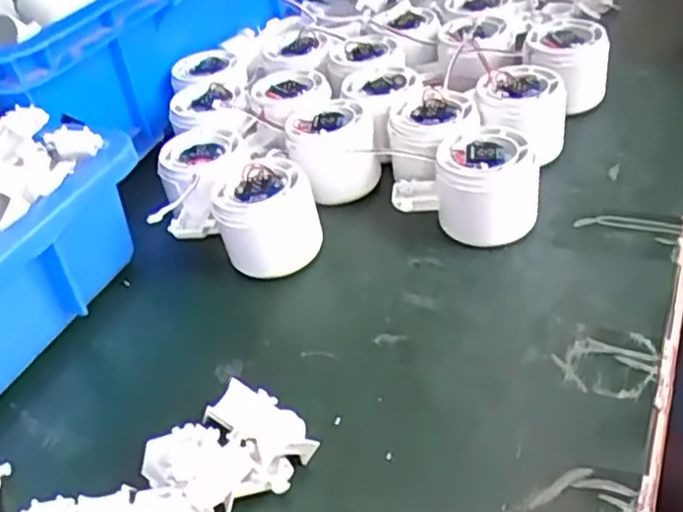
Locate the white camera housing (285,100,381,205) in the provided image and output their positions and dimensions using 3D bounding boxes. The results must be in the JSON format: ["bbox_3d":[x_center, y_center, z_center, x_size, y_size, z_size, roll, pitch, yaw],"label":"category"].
[{"bbox_3d":[-0.006,-0.071,0.472,0.053,0.045,0.055,-10,38,-2],"label":"white camera housing"}]

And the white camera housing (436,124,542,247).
[{"bbox_3d":[0.086,-0.041,0.423,0.058,0.052,0.060,1,39,12],"label":"white camera housing"}]

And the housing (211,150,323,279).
[{"bbox_3d":[-0.044,-0.028,0.432,0.059,0.049,0.070,-9,38,-1],"label":"housing"}]

